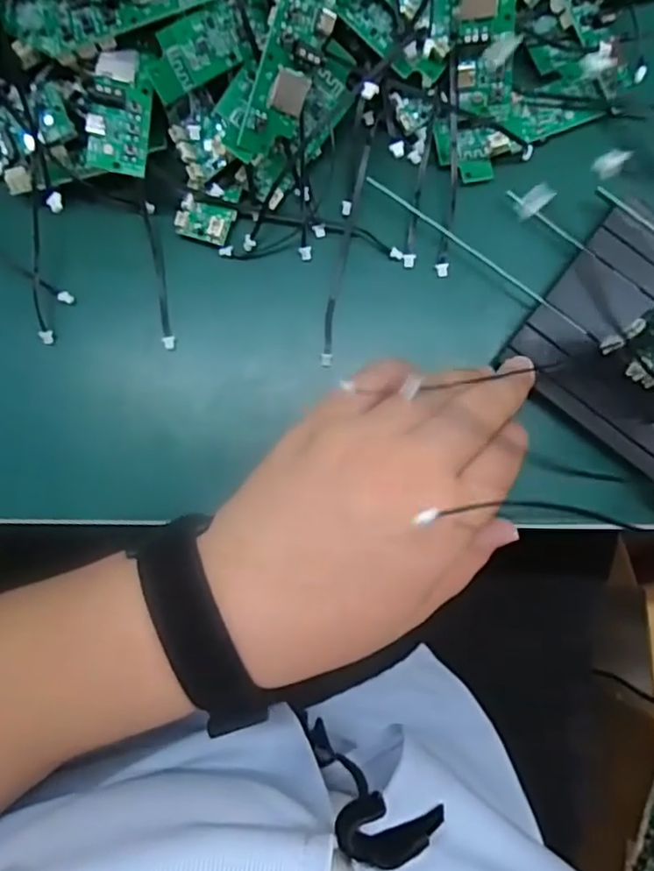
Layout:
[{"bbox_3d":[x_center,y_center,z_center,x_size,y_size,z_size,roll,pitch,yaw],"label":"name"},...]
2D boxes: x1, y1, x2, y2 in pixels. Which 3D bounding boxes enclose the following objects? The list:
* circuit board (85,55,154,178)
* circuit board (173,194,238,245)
[{"bbox_3d":[-0.083,-0.130,0.257,0.024,0.004,0.046,5,87,-21],"label":"circuit board"},{"bbox_3d":[-0.054,-0.096,0.282,0.023,0.008,0.018,16,83,1],"label":"circuit board"}]

